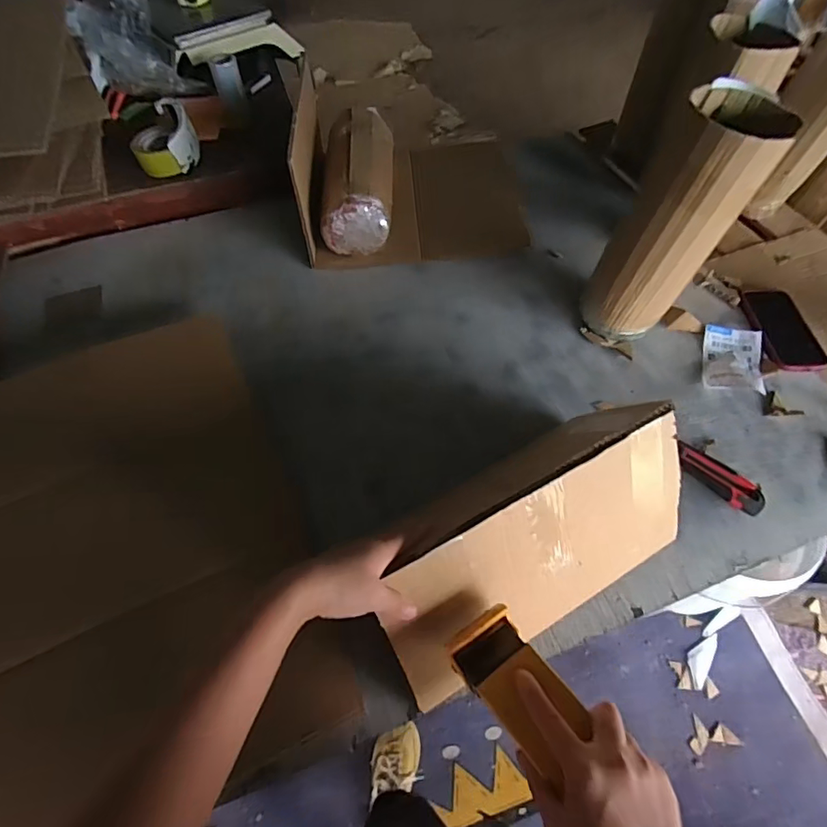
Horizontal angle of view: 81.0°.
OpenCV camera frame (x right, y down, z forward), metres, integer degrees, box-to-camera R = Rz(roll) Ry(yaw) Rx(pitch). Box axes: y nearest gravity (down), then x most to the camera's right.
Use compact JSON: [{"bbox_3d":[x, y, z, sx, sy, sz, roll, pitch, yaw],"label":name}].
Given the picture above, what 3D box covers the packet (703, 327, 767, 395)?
[{"bbox_3d":[0.479,-0.085,0.725,0.076,0.016,0.120,15,59,9],"label":"packet"}]

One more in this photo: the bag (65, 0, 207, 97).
[{"bbox_3d":[-0.579,-0.760,1.000,0.183,0.142,0.174,-25,61,-15],"label":"bag"}]

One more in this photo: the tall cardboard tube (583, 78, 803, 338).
[{"bbox_3d":[0.338,-0.237,0.644,0.136,0.309,0.113,21,60,13],"label":"tall cardboard tube"}]

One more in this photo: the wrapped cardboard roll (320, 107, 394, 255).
[{"bbox_3d":[-0.095,-0.434,0.891,0.123,0.109,0.305,-1,58,-1],"label":"wrapped cardboard roll"}]

